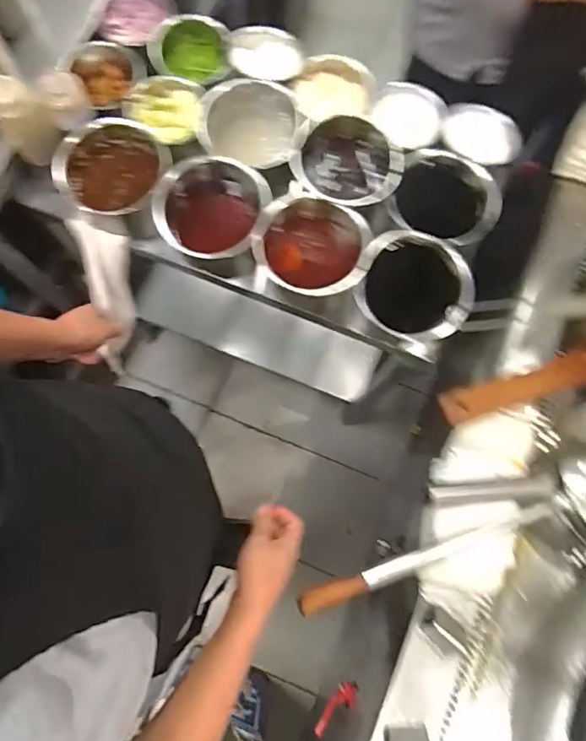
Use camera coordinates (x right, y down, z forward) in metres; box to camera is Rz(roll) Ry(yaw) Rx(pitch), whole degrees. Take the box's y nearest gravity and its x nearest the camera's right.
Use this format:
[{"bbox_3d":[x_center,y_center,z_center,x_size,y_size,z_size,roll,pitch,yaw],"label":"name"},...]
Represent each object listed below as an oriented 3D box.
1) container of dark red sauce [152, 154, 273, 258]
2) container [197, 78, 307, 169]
[{"bbox_3d":[-0.114,-0.224,0.757,0.158,0.128,0.151,0,77,-2],"label":"container of dark red sauce"},{"bbox_3d":[-0.064,-0.365,0.780,0.158,0.091,0.145,0,77,-2],"label":"container"}]

